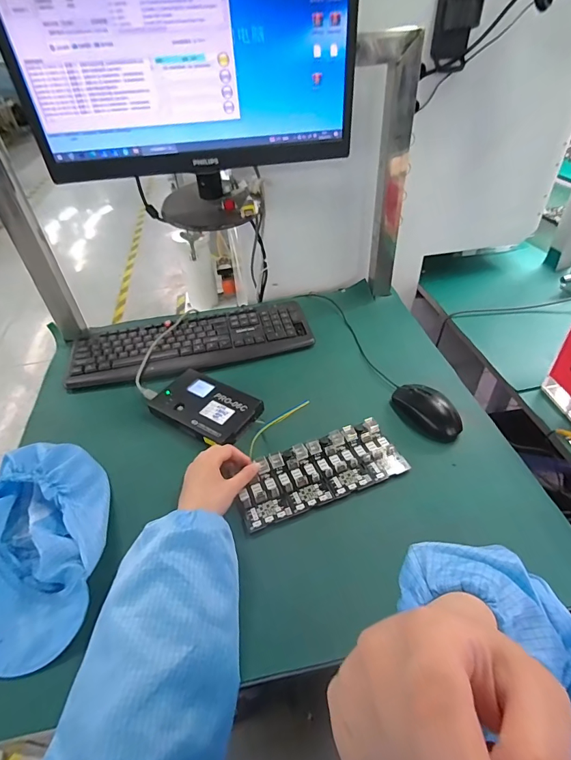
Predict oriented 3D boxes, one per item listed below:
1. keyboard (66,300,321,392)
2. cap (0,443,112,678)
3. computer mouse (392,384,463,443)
[{"bbox_3d":[-0.172,-0.067,0.746,0.439,0.031,0.163,-14,43,-10],"label":"keyboard"},{"bbox_3d":[-0.287,0.184,0.473,0.142,0.054,0.257,-16,44,-12],"label":"cap"},{"bbox_3d":[0.215,0.045,0.603,0.068,0.035,0.114,-29,48,-24],"label":"computer mouse"}]

